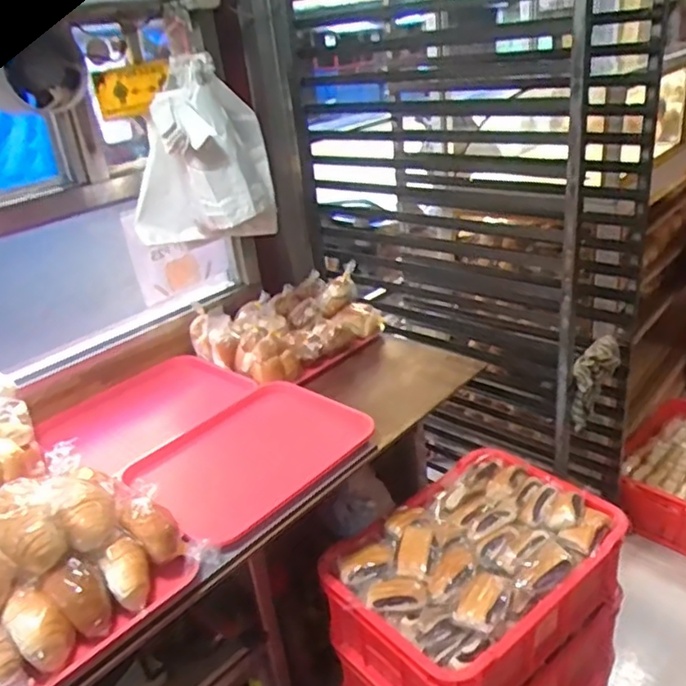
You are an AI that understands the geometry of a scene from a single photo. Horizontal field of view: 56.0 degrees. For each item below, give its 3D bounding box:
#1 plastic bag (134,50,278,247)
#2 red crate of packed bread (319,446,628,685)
[{"bbox_3d":[-0.298,-0.371,1.299,0.287,0.351,0.179,-10,26,-6],"label":"plastic bag"},{"bbox_3d":[0.247,0.452,1.248,0.501,0.223,0.356,-25,31,-32],"label":"red crate of packed bread"}]

